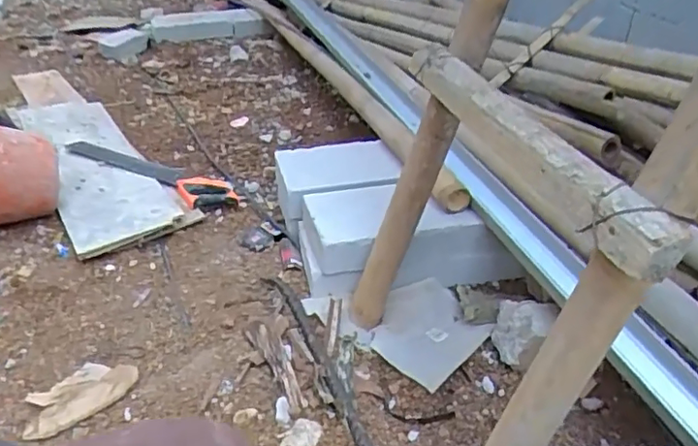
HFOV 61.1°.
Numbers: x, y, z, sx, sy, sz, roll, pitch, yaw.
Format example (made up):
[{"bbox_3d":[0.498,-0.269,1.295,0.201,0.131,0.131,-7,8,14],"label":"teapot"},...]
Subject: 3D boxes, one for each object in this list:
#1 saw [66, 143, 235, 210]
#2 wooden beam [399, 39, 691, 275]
[{"bbox_3d":[-0.520,-0.138,1.578,0.537,0.057,0.152,18,40,26],"label":"saw"},{"bbox_3d":[0.206,-0.101,0.724,0.067,0.062,0.507,-10,36,-16],"label":"wooden beam"}]

